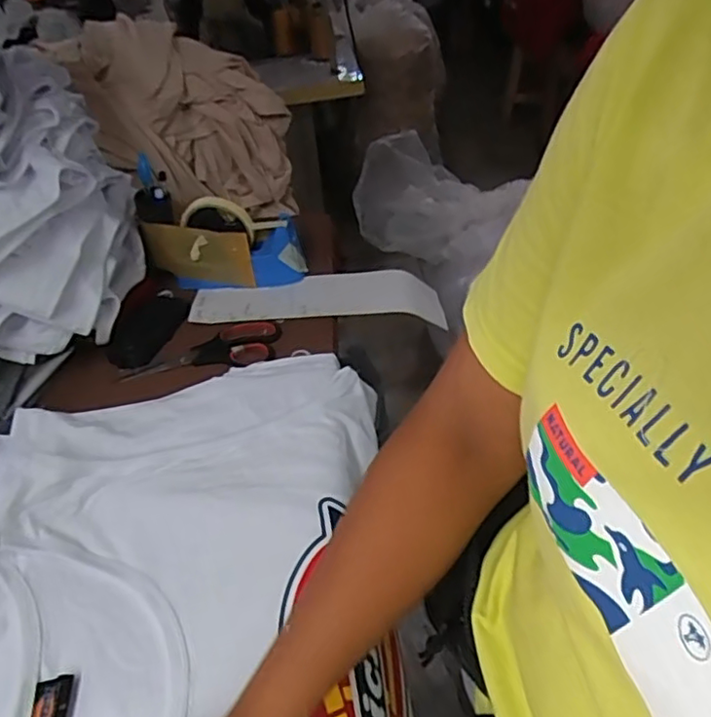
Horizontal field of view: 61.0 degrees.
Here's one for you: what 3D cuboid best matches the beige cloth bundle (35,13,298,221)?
[{"bbox_3d":[-0.231,-0.347,0.901,0.361,0.286,0.105,-14,17,-42],"label":"beige cloth bundle"}]

